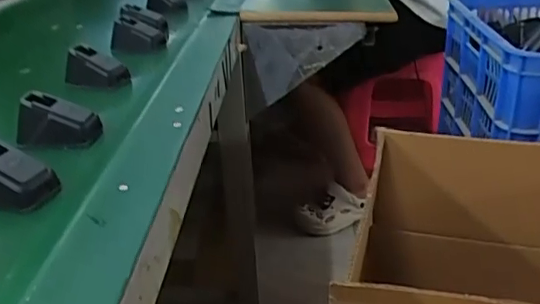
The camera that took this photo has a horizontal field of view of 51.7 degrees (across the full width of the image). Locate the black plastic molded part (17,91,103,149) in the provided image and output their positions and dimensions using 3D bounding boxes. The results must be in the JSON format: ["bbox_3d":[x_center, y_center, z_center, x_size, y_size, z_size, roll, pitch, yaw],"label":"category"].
[{"bbox_3d":[-0.193,-0.028,0.503,0.067,0.041,0.034,0,28,6],"label":"black plastic molded part"}]

